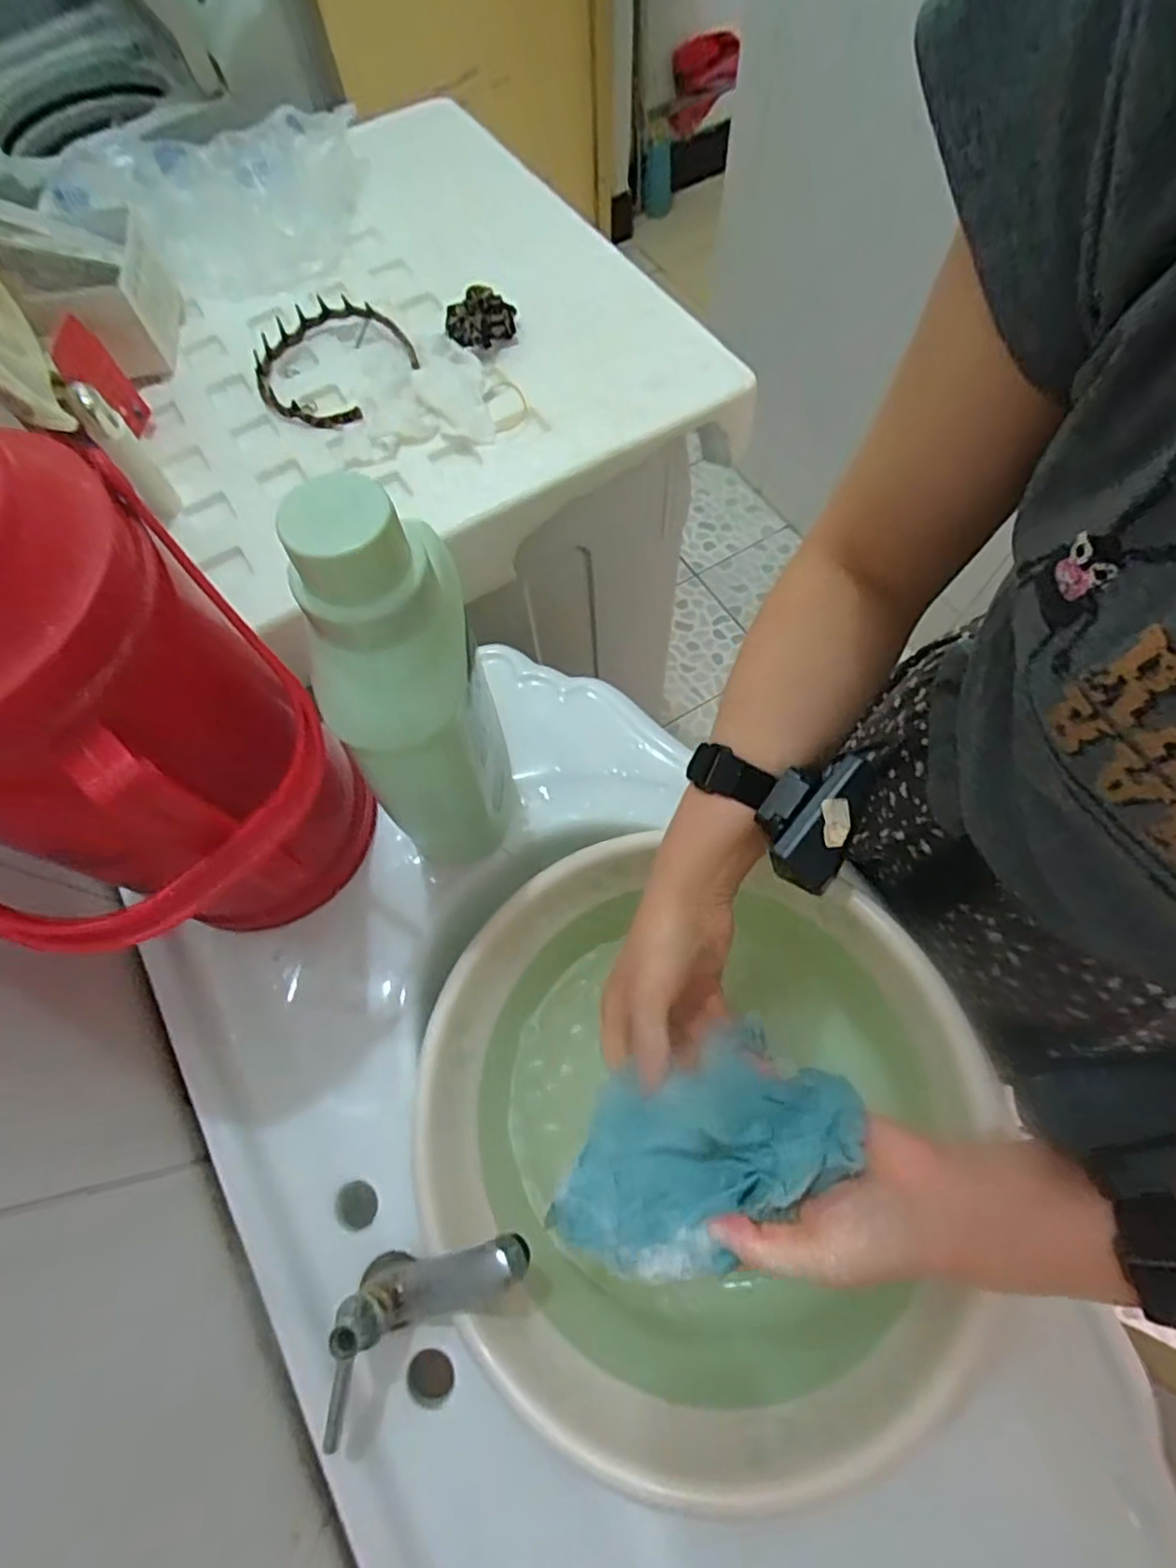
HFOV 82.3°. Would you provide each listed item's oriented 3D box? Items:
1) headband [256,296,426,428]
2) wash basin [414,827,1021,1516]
[{"bbox_3d":[-0.247,-0.401,0.633,0.155,0.020,0.148,-1,68,2],"label":"headband"},{"bbox_3d":[0.060,0.206,0.431,0.290,0.145,0.326,-3,68,1],"label":"wash basin"}]

